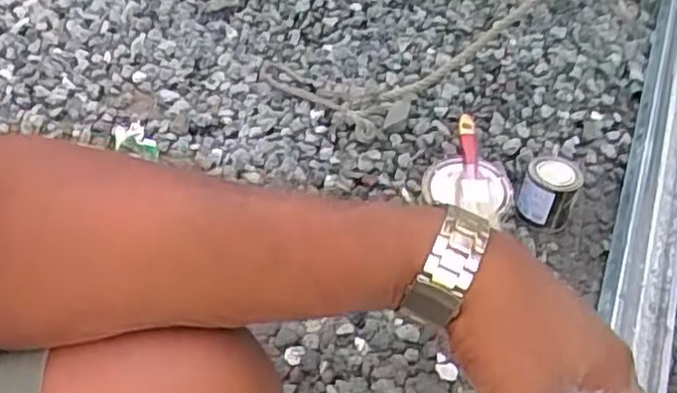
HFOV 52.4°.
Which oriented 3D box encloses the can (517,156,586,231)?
[{"bbox_3d":[0.282,-0.002,0.924,0.070,0.080,0.065,6,45,-6],"label":"can"}]

